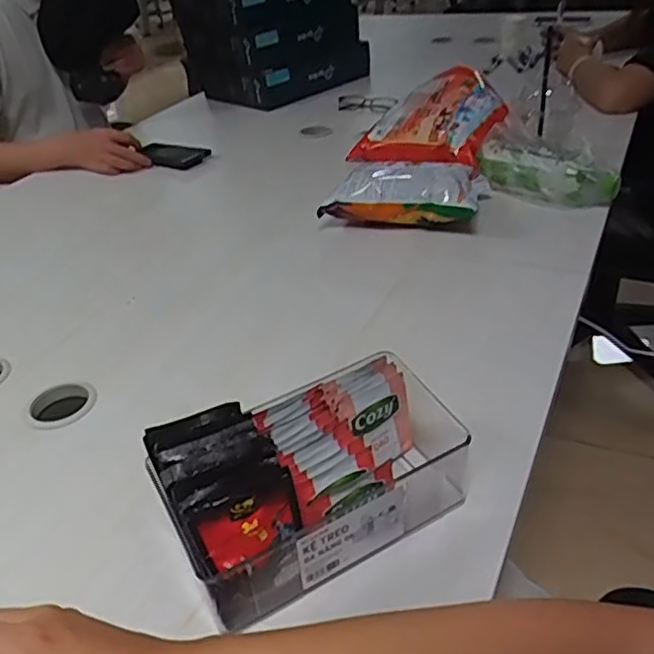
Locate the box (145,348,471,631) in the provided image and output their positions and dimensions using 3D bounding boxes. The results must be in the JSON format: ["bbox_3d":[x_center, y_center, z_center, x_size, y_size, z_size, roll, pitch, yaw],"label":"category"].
[{"bbox_3d":[0.001,0.105,0.476,0.230,0.110,0.113,-22,38,-23],"label":"box"}]

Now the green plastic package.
[{"bbox_3d":[0.287,-0.209,0.840,0.181,0.074,0.040,20,43,30],"label":"green plastic package"}]

